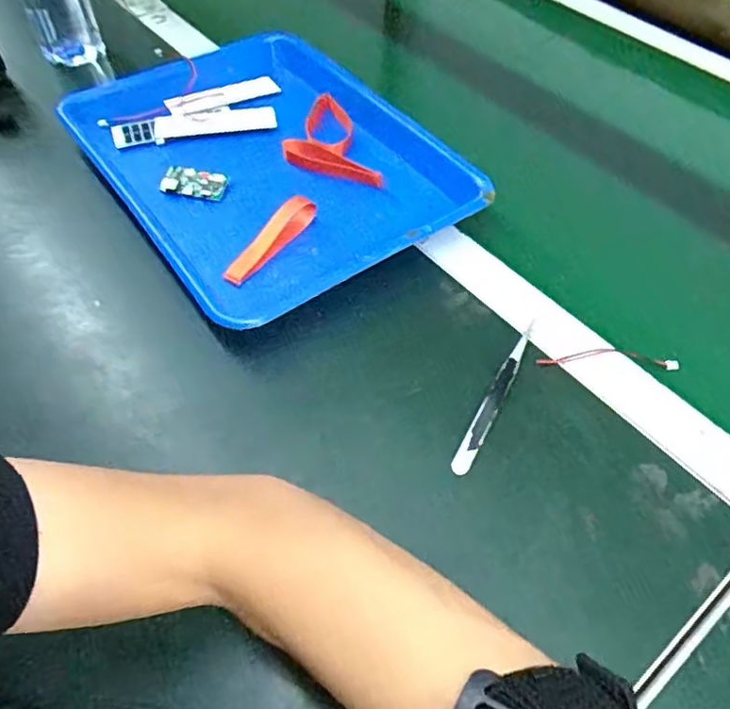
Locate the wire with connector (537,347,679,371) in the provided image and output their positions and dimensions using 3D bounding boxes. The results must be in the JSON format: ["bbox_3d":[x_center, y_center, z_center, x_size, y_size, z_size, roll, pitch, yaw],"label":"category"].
[{"bbox_3d":[0.168,0.002,0.411,0.101,0.004,0.015,-1,54,-1],"label":"wire with connector"}]

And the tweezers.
[{"bbox_3d":[0.086,0.025,0.384,0.012,0.008,0.122,24,57,17],"label":"tweezers"}]

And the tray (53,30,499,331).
[{"bbox_3d":[-0.084,-0.166,0.496,0.243,0.044,0.299,-31,60,-21],"label":"tray"}]

